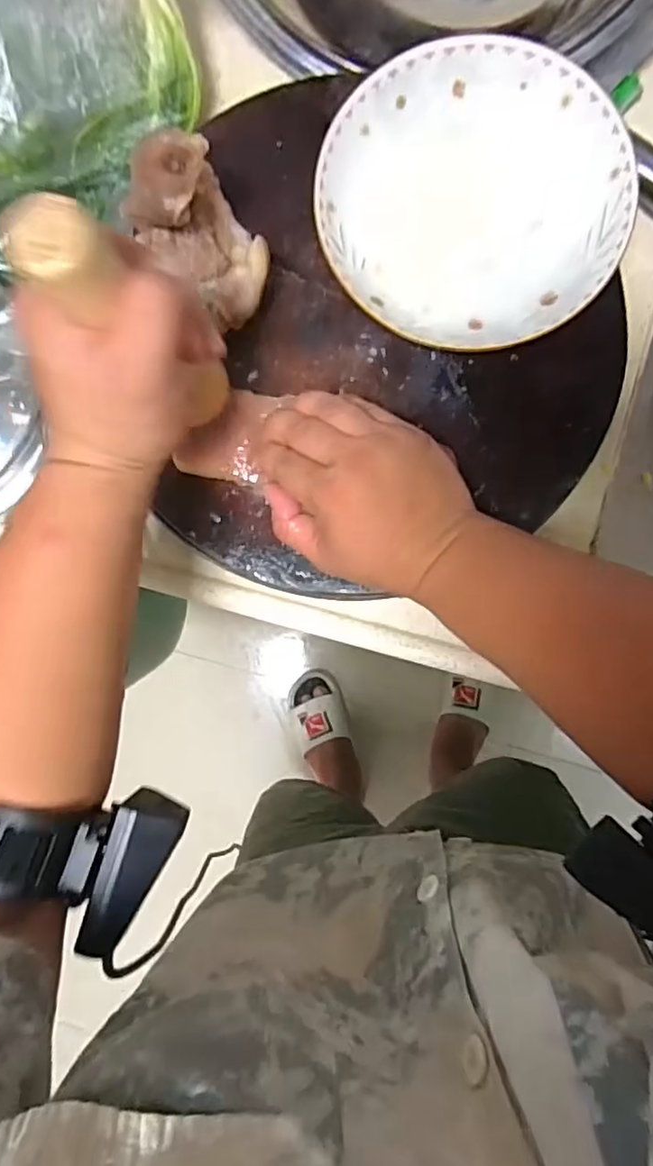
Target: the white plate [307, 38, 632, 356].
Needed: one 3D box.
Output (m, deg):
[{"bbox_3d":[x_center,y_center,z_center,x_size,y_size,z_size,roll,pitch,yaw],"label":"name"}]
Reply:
[{"bbox_3d":[0.096,-0.250,0.408,0.193,0.034,0.198,0,88,3],"label":"white plate"}]

